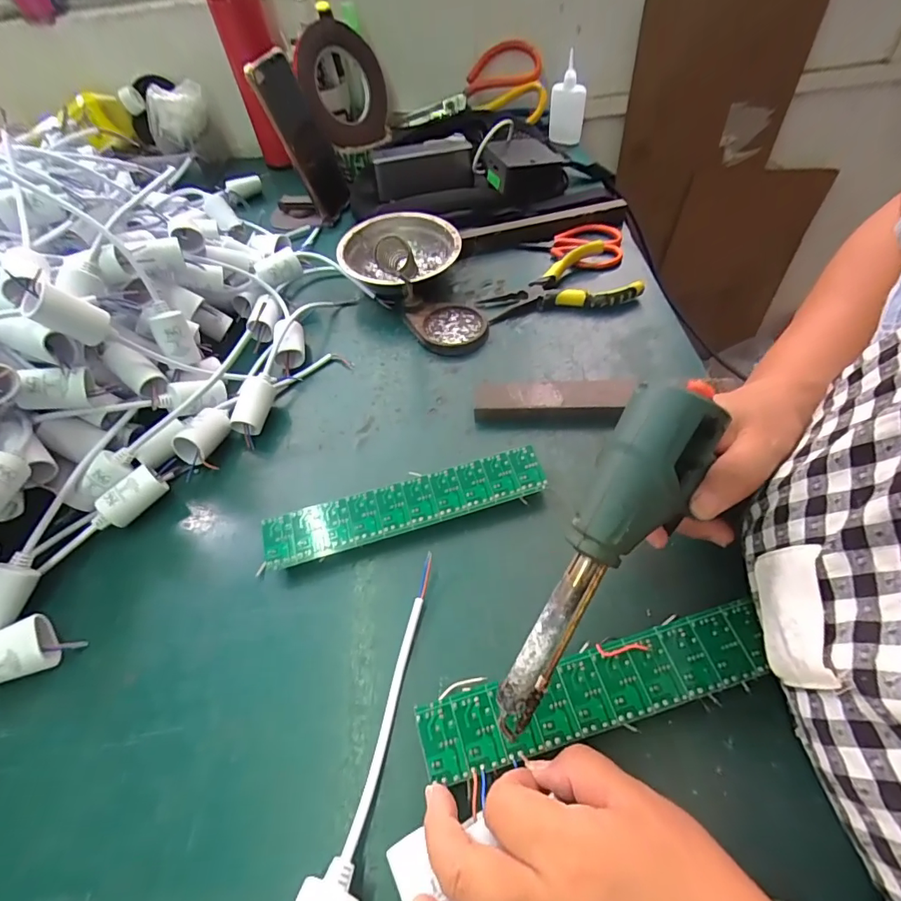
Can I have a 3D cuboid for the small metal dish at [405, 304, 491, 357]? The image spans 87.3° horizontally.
[{"bbox_3d":[0.000,-0.122,0.462,0.071,0.015,0.067,-3,53,4],"label":"small metal dish"}]

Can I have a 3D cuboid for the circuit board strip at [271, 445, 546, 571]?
[{"bbox_3d":[-0.032,0.042,0.345,0.201,0.018,0.037,-16,53,-6],"label":"circuit board strip"}]

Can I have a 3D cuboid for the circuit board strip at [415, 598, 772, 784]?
[{"bbox_3d":[0.080,0.129,0.258,0.195,0.005,0.037,-16,53,-6],"label":"circuit board strip"}]

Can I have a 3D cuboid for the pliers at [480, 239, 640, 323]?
[{"bbox_3d":[0.107,-0.159,0.471,0.143,0.027,0.078,-20,54,-9],"label":"pliers"}]

